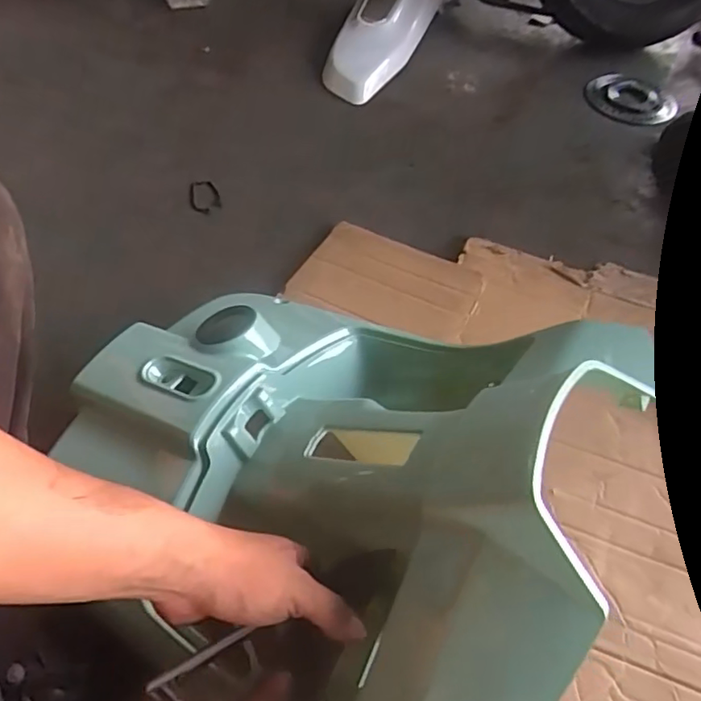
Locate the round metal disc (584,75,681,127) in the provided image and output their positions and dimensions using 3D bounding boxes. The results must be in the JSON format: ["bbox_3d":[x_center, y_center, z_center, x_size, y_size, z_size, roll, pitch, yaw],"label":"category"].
[{"bbox_3d":[0.545,-0.490,1.145,0.166,0.010,0.169,2,54,-2],"label":"round metal disc"}]

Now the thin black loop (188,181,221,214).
[{"bbox_3d":[-0.228,-0.237,0.912,0.048,0.006,0.060,-6,69,-22],"label":"thin black loop"}]

